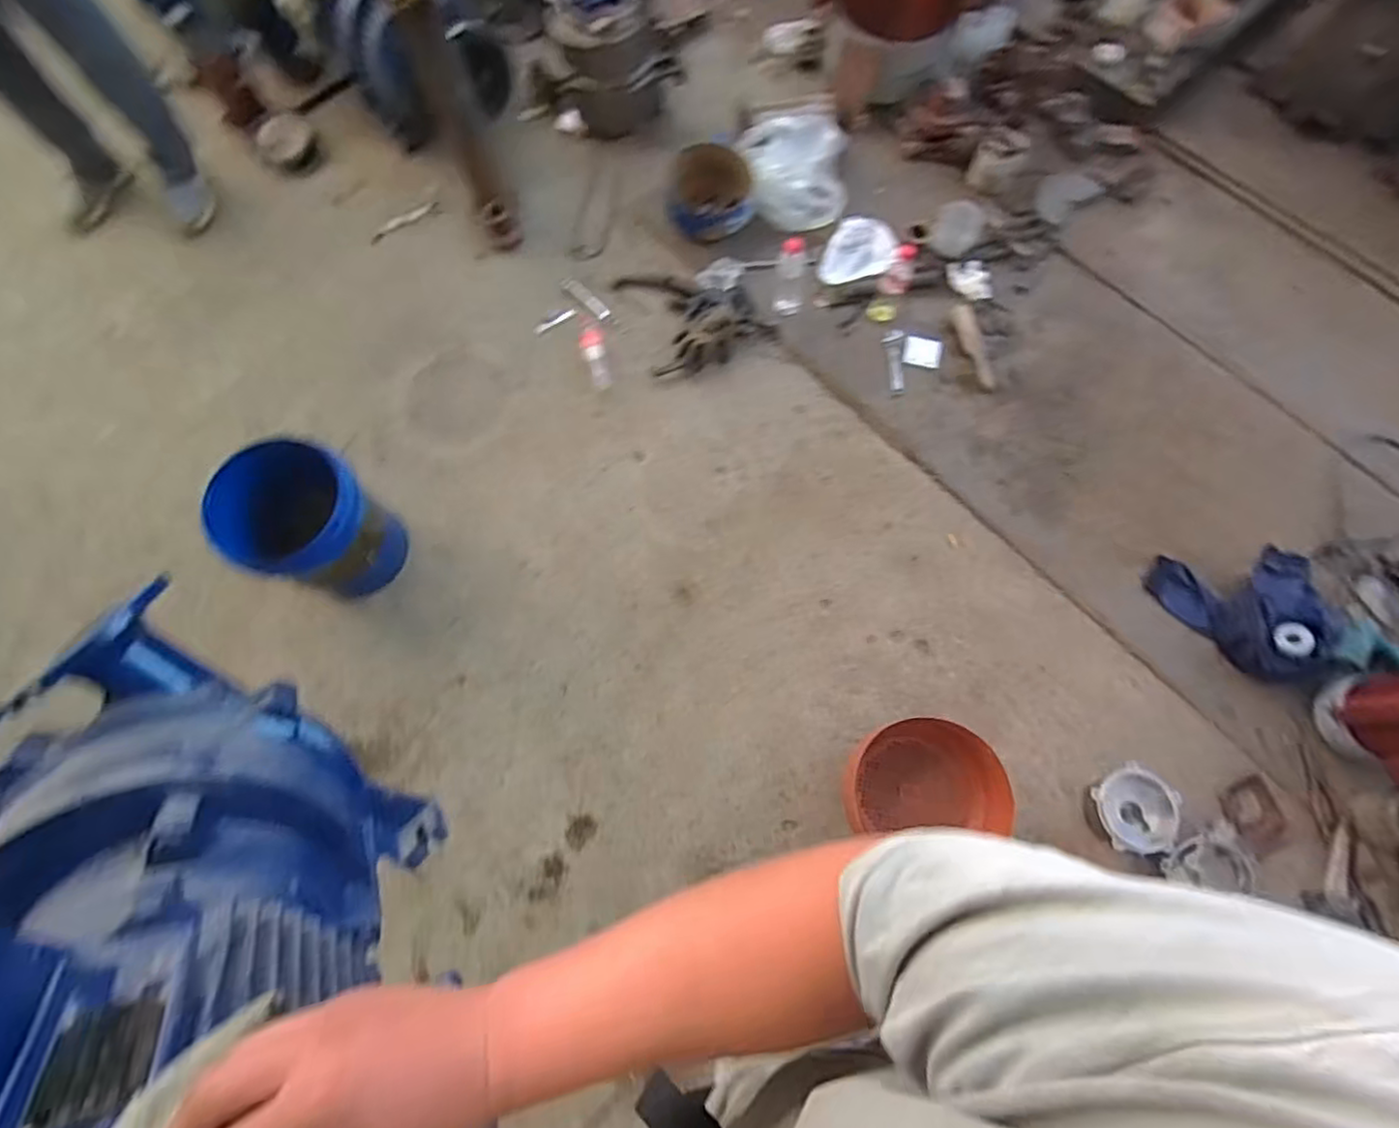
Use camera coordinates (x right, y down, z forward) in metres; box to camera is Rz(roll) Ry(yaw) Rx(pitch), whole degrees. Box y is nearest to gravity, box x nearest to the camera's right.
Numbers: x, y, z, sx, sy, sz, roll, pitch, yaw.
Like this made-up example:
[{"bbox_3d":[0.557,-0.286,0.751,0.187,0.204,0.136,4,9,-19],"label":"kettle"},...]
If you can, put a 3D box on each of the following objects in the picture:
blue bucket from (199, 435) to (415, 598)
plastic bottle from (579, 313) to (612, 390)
[{"bbox_3d":[-0.869,-0.095,1.454,0.329,0.331,0.303,0,72,0],"label":"blue bucket"},{"bbox_3d":[-0.285,-0.584,1.698,0.071,0.072,0.231,-13,72,-4],"label":"plastic bottle"}]

